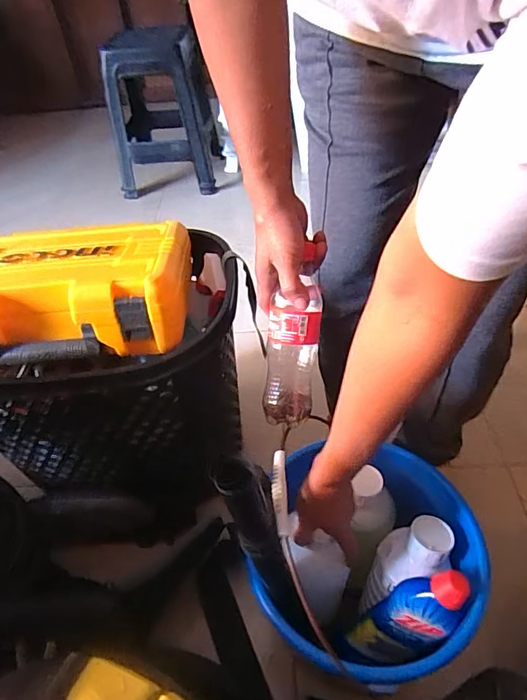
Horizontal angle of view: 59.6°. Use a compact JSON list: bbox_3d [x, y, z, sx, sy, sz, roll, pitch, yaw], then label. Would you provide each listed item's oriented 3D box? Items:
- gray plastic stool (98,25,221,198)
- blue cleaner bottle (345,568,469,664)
[{"bbox_3d":[-0.351,-0.808,1.562,0.346,0.458,0.268,-10,45,-3],"label":"gray plastic stool"},{"bbox_3d":[0.159,0.300,0.512,0.051,0.184,0.060,5,40,-26],"label":"blue cleaner bottle"}]

